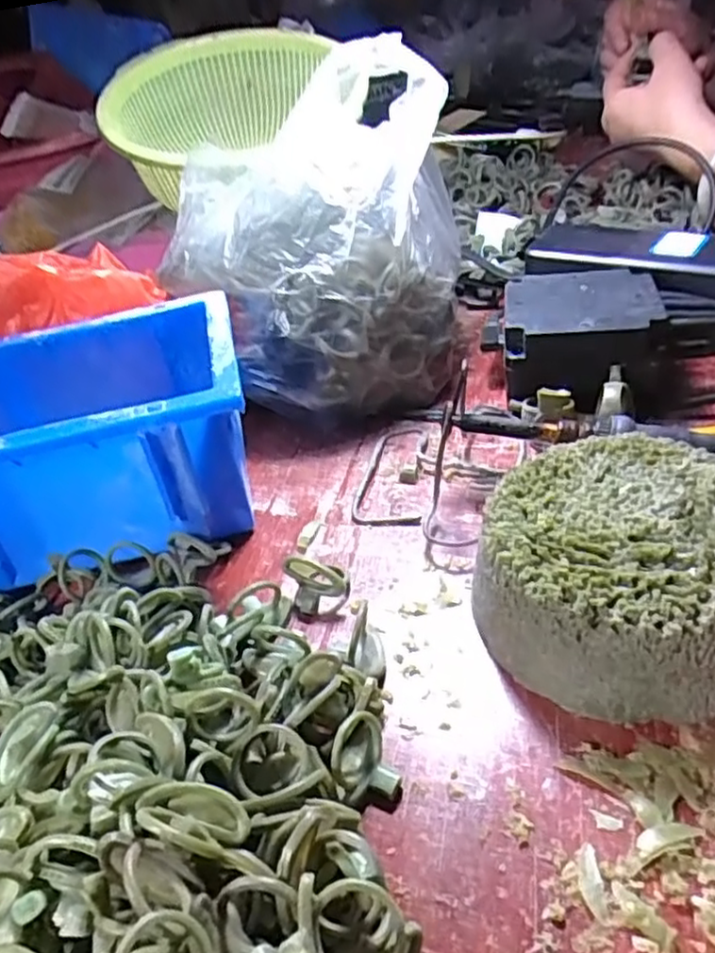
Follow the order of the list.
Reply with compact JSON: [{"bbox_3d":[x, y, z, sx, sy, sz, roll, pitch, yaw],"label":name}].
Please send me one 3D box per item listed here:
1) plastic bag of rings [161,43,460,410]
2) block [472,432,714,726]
[{"bbox_3d":[-0.022,-0.130,0.398,0.165,0.160,0.146,-15,36,-7],"label":"plastic bag of rings"},{"bbox_3d":[0.096,0.031,0.248,0.095,0.047,0.098,-6,36,4],"label":"block"}]

